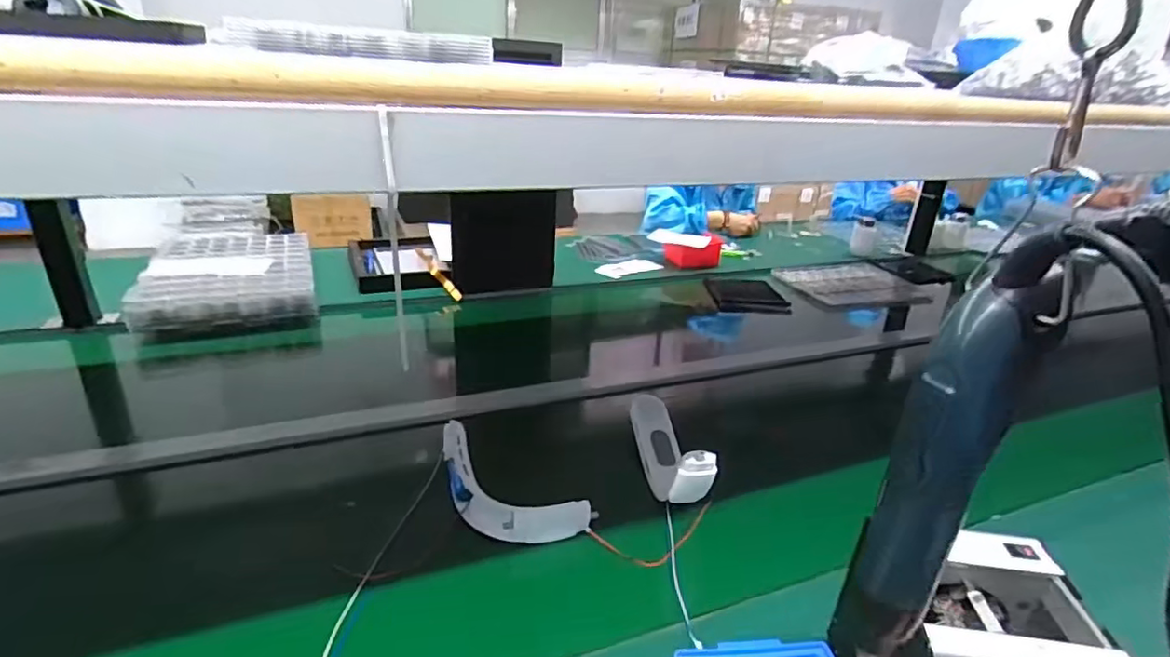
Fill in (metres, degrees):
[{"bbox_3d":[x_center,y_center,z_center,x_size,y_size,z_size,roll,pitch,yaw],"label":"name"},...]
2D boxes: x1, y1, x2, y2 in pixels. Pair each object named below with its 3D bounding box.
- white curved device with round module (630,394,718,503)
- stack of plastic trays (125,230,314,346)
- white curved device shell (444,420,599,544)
[{"bbox_3d":[0.102,0.153,0.726,0.046,0.092,0.246,0,4,-9],"label":"white curved device with round module"},{"bbox_3d":[-0.702,-0.101,1.188,0.290,0.084,0.403,-7,26,-23],"label":"stack of plastic trays"},{"bbox_3d":[-0.103,0.180,0.671,0.220,0.044,0.081,20,29,31],"label":"white curved device shell"}]

